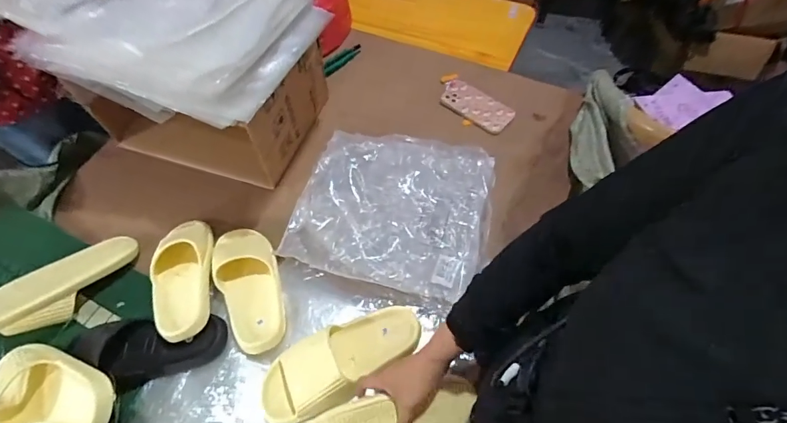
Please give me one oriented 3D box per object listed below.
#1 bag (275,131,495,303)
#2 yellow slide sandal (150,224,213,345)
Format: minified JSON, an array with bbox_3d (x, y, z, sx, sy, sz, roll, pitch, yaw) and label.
[{"bbox_3d":[-0.005,-0.017,0.801,0.363,0.037,0.306,14,60,11],"label":"bag"},{"bbox_3d":[-0.363,0.110,0.724,0.102,0.059,0.225,-17,59,-8],"label":"yellow slide sandal"}]

